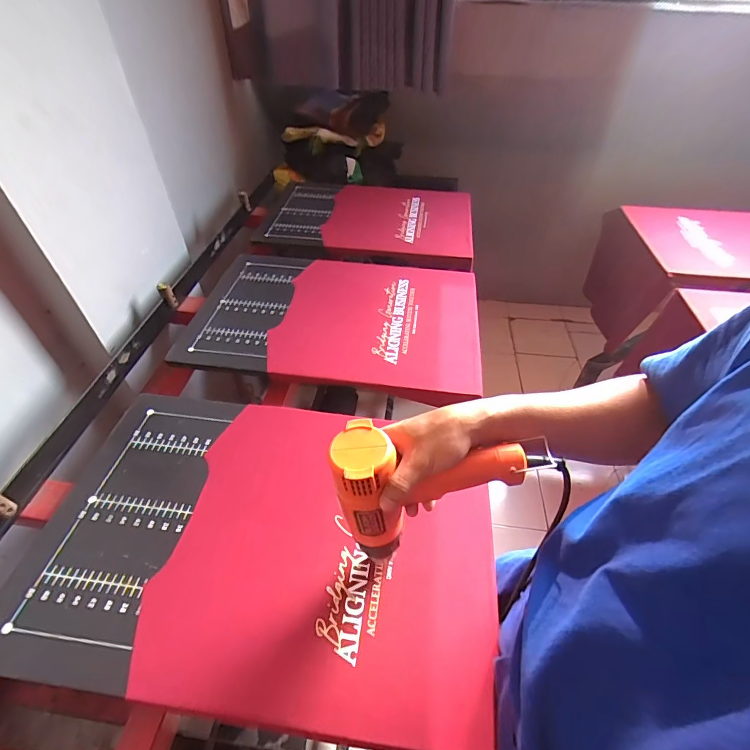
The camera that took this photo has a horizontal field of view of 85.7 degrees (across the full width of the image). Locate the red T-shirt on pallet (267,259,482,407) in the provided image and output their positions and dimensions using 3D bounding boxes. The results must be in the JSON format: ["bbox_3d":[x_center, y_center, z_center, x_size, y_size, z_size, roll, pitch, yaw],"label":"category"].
[{"bbox_3d":[0.014,-0.133,0.864,0.406,0.018,0.405,6,46,4],"label":"red T-shirt on pallet"}]

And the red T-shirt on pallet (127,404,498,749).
[{"bbox_3d":[-0.052,0.213,0.534,0.406,0.018,0.385,7,46,5],"label":"red T-shirt on pallet"}]

